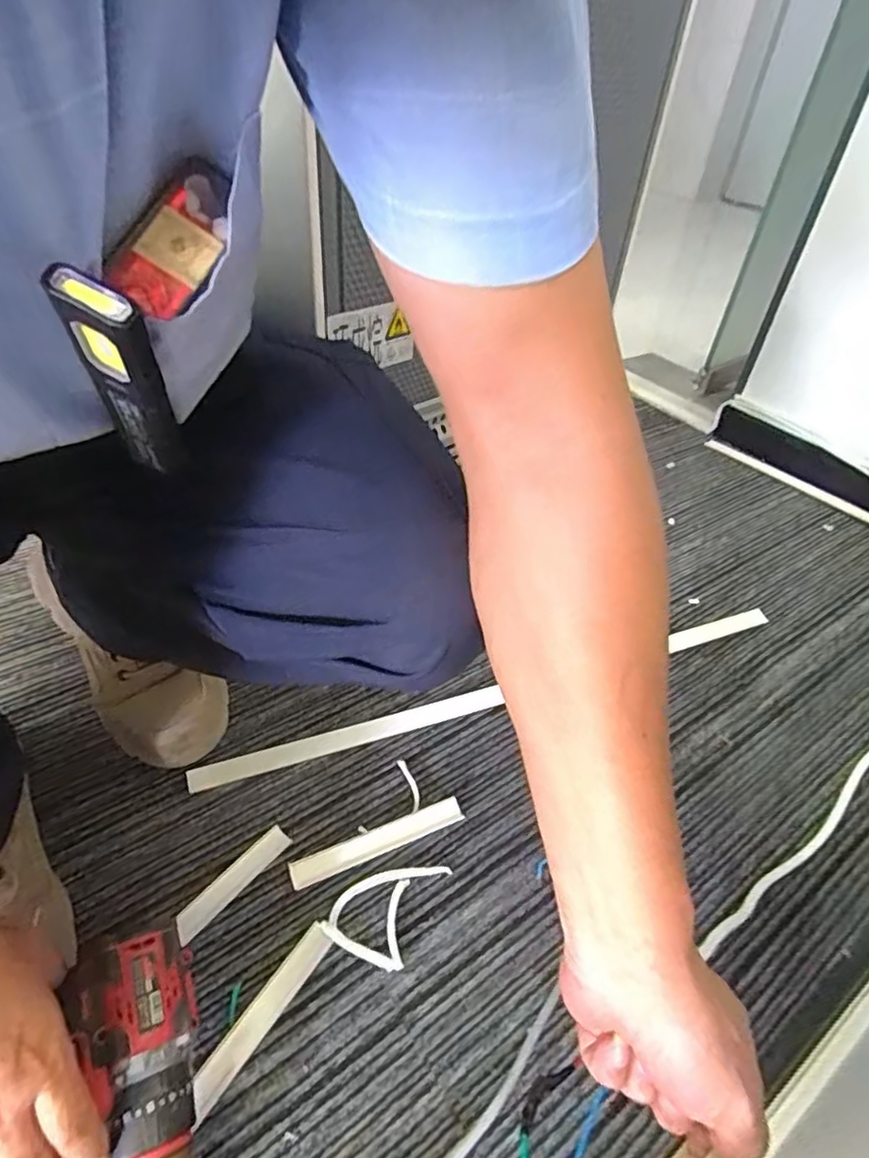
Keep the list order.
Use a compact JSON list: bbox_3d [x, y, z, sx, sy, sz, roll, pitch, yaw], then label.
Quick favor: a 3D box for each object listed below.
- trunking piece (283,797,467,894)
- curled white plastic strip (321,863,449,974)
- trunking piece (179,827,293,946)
[{"bbox_3d":[-0.046,0.218,0.507,0.147,0.008,0.020,-14,45,-22],"label":"trunking piece"},{"bbox_3d":[-0.038,0.251,0.475,0.067,0.008,0.084,19,42,14],"label":"curled white plastic strip"},{"bbox_3d":[-0.157,0.235,0.476,0.022,0.005,0.100,30,46,25],"label":"trunking piece"}]

